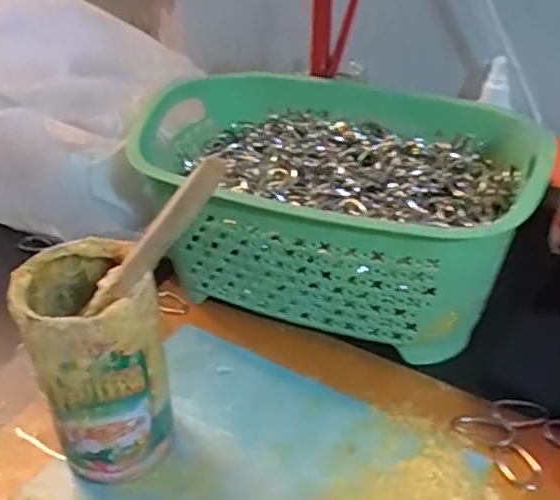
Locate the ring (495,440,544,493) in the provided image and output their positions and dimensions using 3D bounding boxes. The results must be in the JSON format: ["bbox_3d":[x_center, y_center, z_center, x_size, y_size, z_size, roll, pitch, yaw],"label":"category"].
[{"bbox_3d":[0.133,0.120,0.358,0.023,0.004,0.031,-11,37,-14],"label":"ring"}]

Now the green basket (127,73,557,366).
[{"bbox_3d":[0.047,-0.040,0.470,0.257,0.117,0.205,17,39,24],"label":"green basket"}]

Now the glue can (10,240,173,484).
[{"bbox_3d":[-0.095,0.060,0.345,0.064,0.122,0.068,-1,35,1],"label":"glue can"}]

